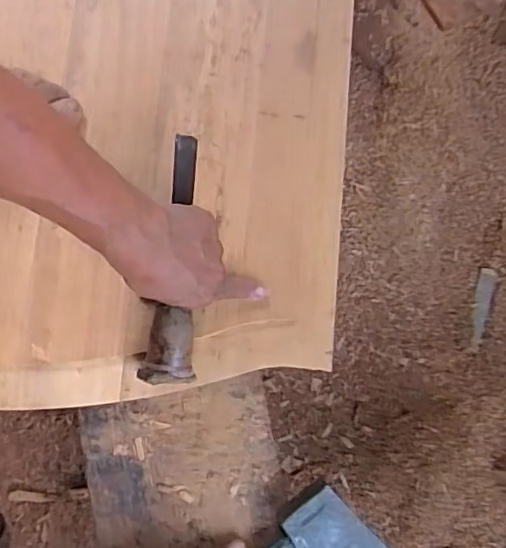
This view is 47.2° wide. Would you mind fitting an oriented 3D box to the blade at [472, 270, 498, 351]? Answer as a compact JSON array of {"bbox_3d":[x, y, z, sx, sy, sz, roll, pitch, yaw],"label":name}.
[{"bbox_3d":[0.322,0.050,0.818,0.025,0.004,0.114,6,101,0],"label":"blade"}]

